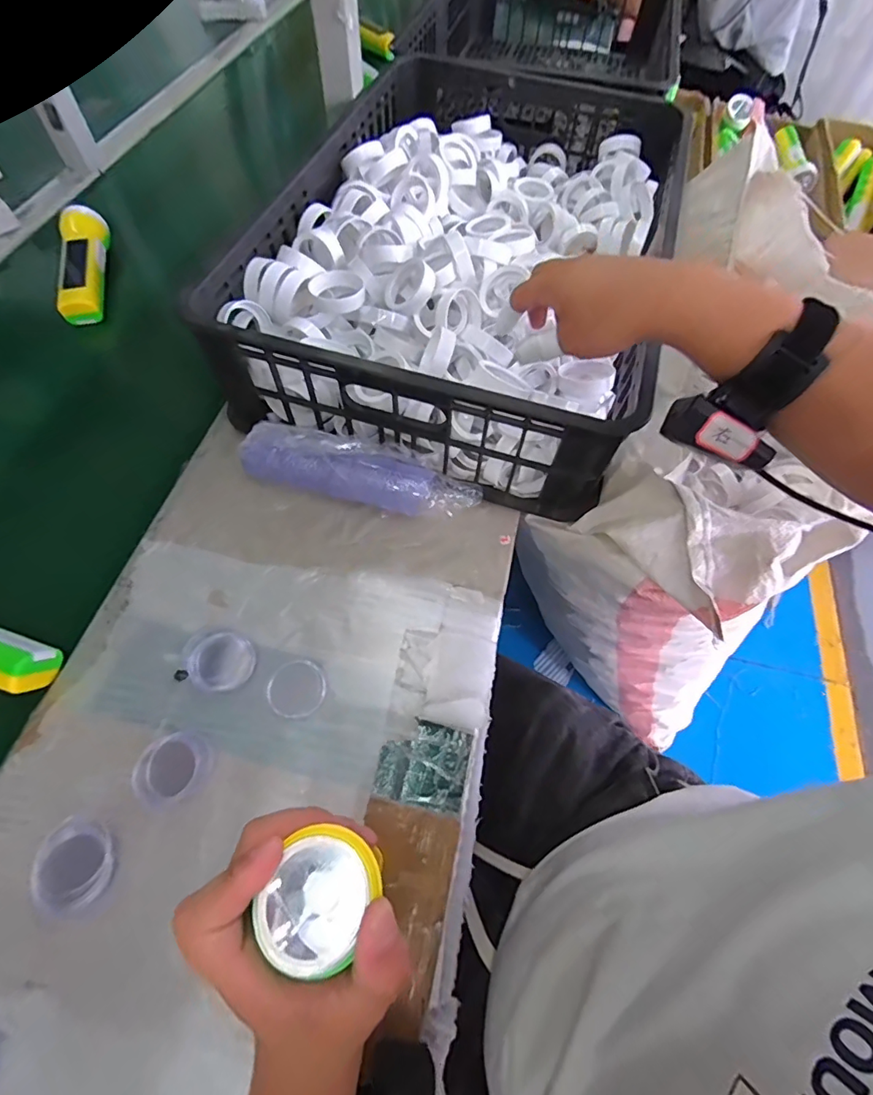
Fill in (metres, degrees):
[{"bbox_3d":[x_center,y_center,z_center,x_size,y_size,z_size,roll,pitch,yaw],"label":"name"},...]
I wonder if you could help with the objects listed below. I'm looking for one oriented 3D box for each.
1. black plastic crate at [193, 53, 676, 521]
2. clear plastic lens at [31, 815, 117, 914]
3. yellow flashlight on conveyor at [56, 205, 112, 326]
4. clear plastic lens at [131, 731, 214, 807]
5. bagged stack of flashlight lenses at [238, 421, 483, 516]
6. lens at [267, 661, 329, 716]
[{"bbox_3d":[0.045,-0.330,0.549,0.379,0.125,0.538,15,63,6],"label":"black plastic crate"},{"bbox_3d":[-0.239,0.208,0.320,0.047,0.009,0.051,1,62,-1],"label":"clear plastic lens"},{"bbox_3d":[-0.442,-0.352,0.600,0.058,0.044,0.157,-11,63,-7],"label":"yellow flashlight on conveyor"},{"bbox_3d":[-0.191,0.159,0.351,0.051,0.007,0.046,-19,65,-12],"label":"clear plastic lens"},{"bbox_3d":[-0.071,-0.072,0.458,0.224,0.058,0.057,14,63,5],"label":"bagged stack of flashlight lenses"},{"bbox_3d":[-0.112,0.113,0.389,0.044,0.004,0.044,1,62,-1],"label":"lens"}]

